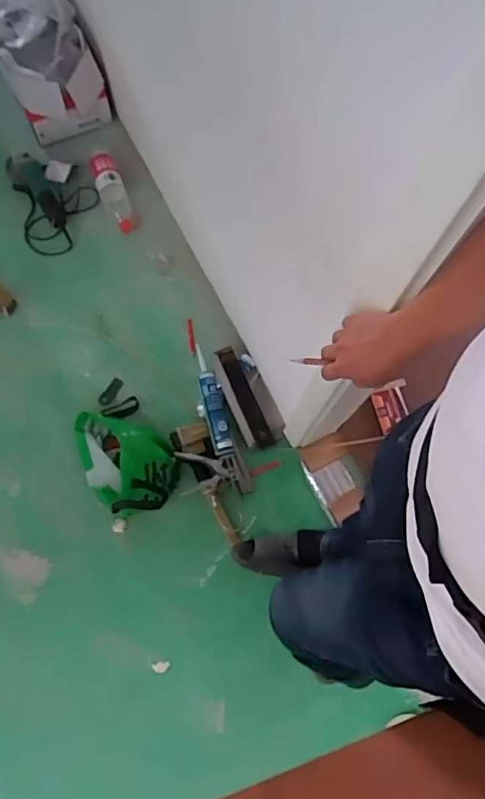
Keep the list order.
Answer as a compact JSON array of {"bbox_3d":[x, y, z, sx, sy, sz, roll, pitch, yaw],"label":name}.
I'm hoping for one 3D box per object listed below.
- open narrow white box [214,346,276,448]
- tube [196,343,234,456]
[{"bbox_3d":[-0.004,-0.003,1.486,0.083,0.060,0.316,-24,88,-7],"label":"open narrow white box"},{"bbox_3d":[-0.078,0.020,1.427,0.059,0.046,0.295,-10,73,-6],"label":"tube"}]

